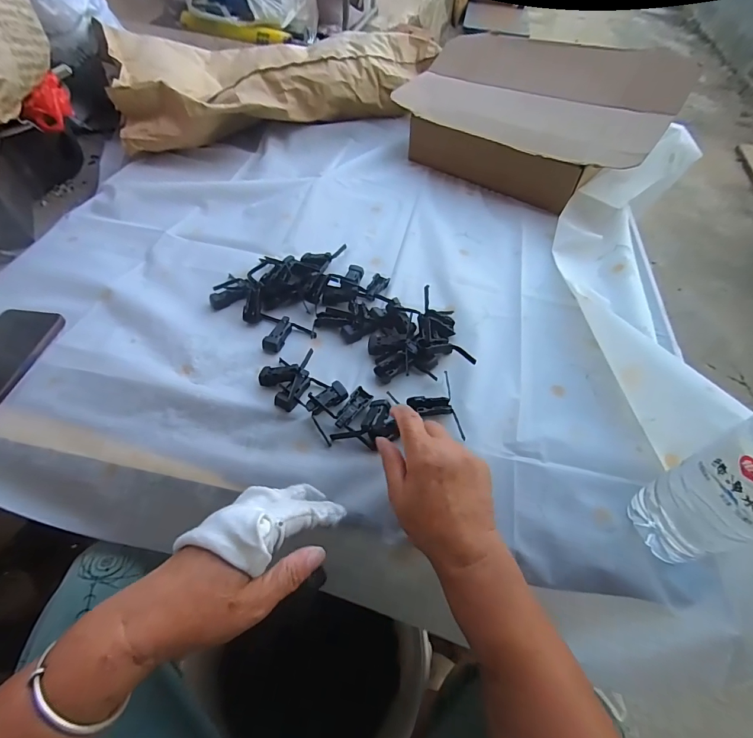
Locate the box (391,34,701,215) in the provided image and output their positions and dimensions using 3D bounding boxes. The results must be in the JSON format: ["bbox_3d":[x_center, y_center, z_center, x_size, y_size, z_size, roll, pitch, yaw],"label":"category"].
[{"bbox_3d":[0.259,-0.449,0.678,0.425,0.174,0.228,37,60,21],"label":"box"}]

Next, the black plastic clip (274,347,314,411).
[{"bbox_3d":[-0.084,0.010,0.426,0.021,0.018,0.076,23,56,12],"label":"black plastic clip"}]

